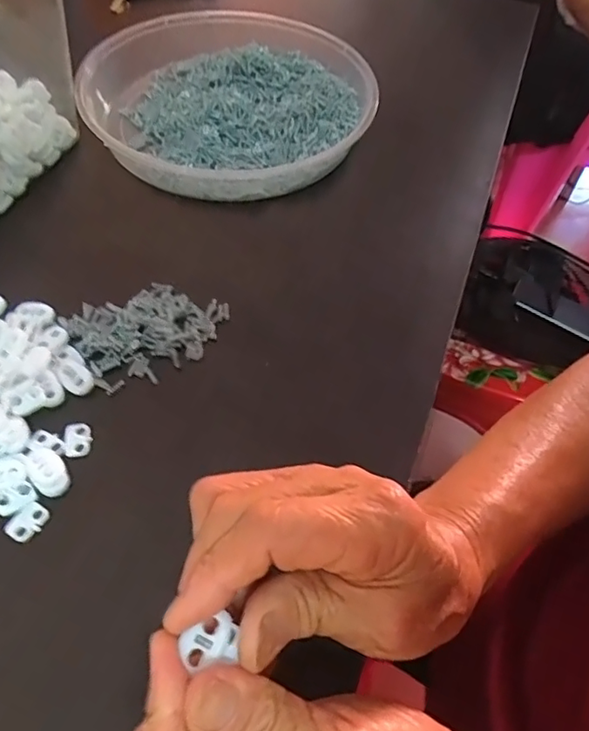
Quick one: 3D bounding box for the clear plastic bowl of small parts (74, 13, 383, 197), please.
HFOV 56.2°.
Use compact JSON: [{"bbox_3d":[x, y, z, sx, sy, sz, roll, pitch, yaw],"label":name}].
[{"bbox_3d":[-0.053,-0.231,0.453,0.227,0.055,0.245,-2,55,-3],"label":"clear plastic bowl of small parts"}]

